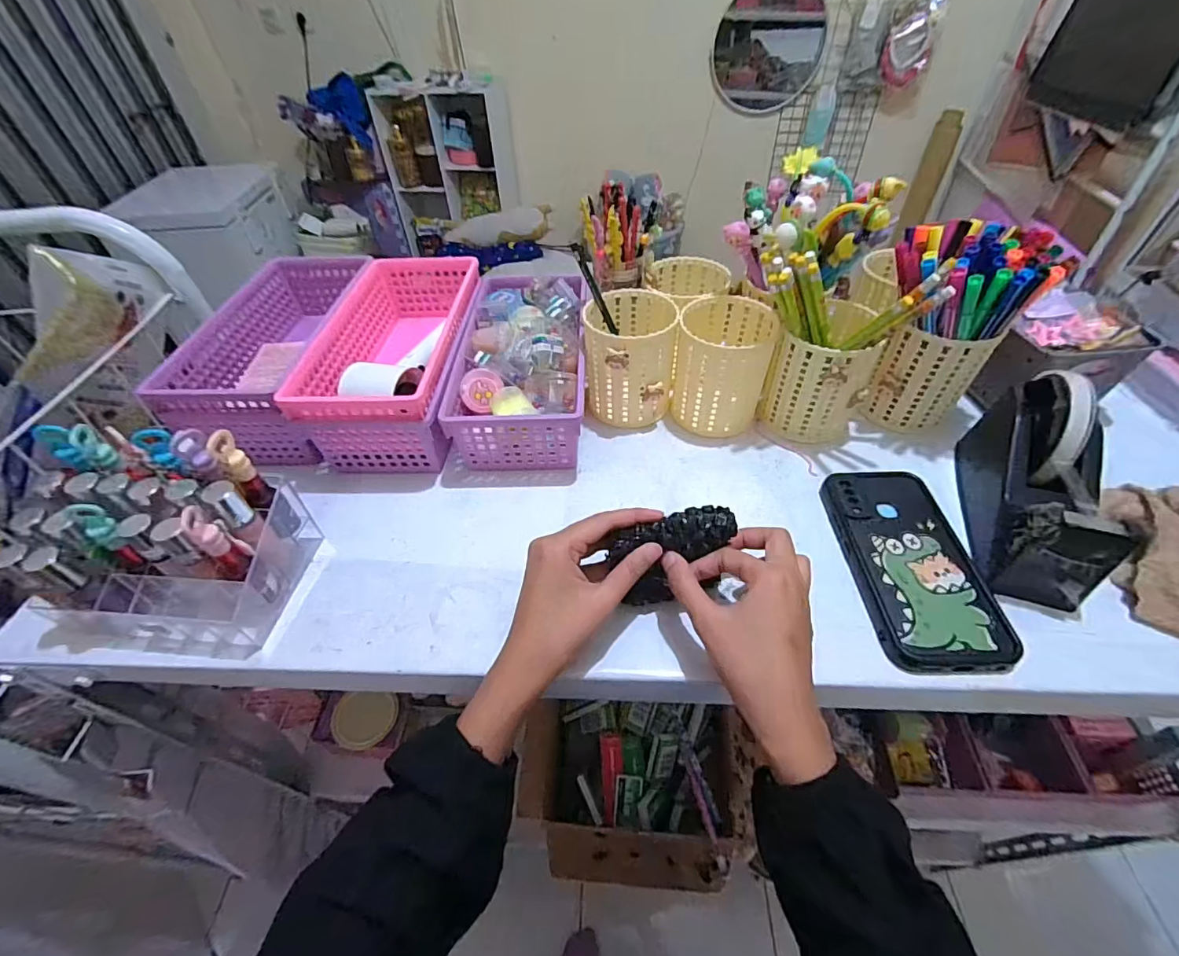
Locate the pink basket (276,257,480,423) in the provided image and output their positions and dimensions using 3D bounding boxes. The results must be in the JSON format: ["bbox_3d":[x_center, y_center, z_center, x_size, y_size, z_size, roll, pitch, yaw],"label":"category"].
[{"bbox_3d":[-0.180,-0.131,0.489,0.116,0.067,0.250,0,47,3],"label":"pink basket"}]

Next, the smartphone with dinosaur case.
[{"bbox_3d":[0.233,0.061,0.365,0.084,0.014,0.161,0,47,3],"label":"smartphone with dinosaur case"}]

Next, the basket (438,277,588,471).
[{"bbox_3d":[-0.062,-0.116,0.499,0.115,0.083,0.235,-1,47,2],"label":"basket"}]

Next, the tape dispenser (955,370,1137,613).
[{"bbox_3d":[0.324,-0.005,0.351,0.054,0.090,0.151,13,49,14],"label":"tape dispenser"}]

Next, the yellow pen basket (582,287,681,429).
[{"bbox_3d":[0.039,-0.112,0.476,0.079,0.103,0.089,4,47,6],"label":"yellow pen basket"}]

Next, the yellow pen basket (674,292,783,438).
[{"bbox_3d":[0.122,-0.099,0.461,0.082,0.101,0.083,6,48,9],"label":"yellow pen basket"}]

